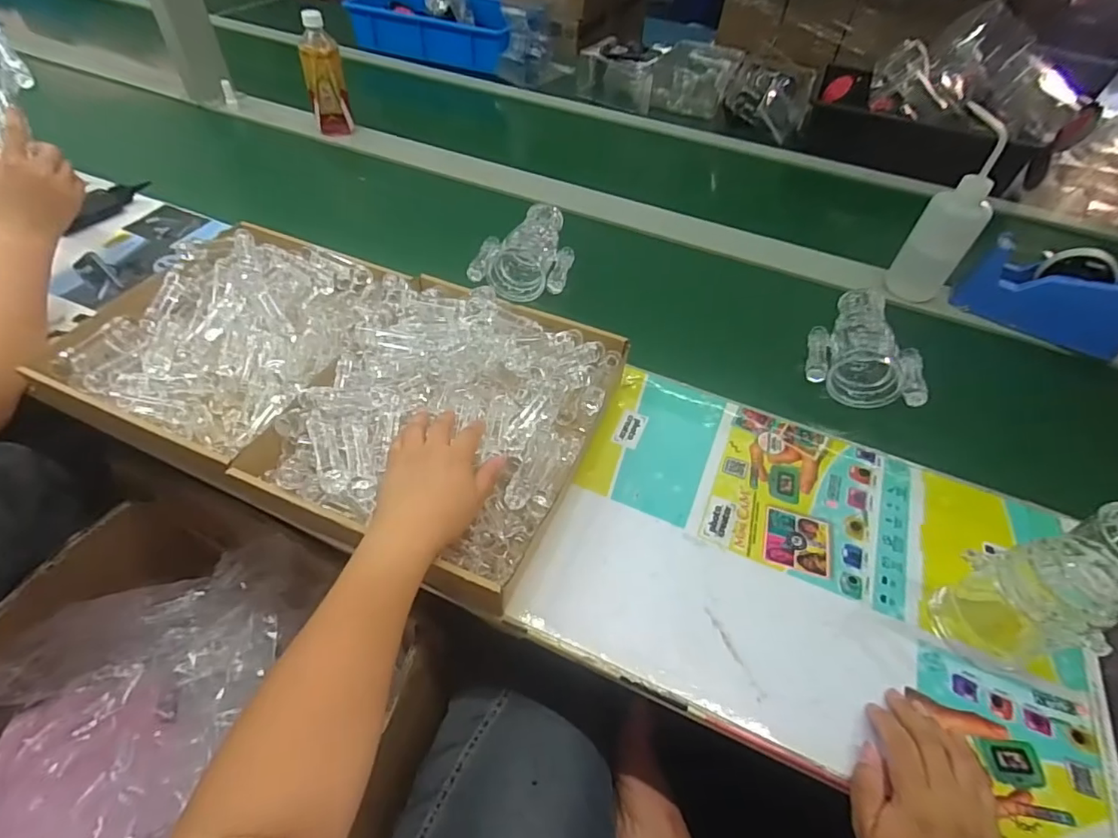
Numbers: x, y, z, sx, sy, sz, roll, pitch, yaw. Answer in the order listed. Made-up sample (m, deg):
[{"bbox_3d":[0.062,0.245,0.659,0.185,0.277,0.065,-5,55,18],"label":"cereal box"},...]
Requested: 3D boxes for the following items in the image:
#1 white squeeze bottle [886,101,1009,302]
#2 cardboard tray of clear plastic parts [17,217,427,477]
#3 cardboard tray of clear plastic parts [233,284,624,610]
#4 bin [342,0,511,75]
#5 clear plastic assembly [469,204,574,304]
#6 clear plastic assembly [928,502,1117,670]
[{"bbox_3d":[0.527,-0.272,0.721,0.077,0.219,0.077,24,53,15],"label":"white squeeze bottle"},{"bbox_3d":[-0.351,-0.094,0.600,0.299,0.054,0.297,18,52,10],"label":"cardboard tray of clear plastic parts"},{"bbox_3d":[-0.107,-0.005,0.546,0.270,0.079,0.315,19,52,11],"label":"cardboard tray of clear plastic parts"},{"bbox_3d":[-0.291,-0.961,1.312,0.443,0.102,0.230,17,52,9],"label":"bin"},{"bbox_3d":[-0.040,-0.245,0.764,0.129,0.055,0.195,11,51,5],"label":"clear plastic assembly"},{"bbox_3d":[0.381,0.130,0.412,0.087,0.177,0.072,-1,51,-5],"label":"clear plastic assembly"}]

